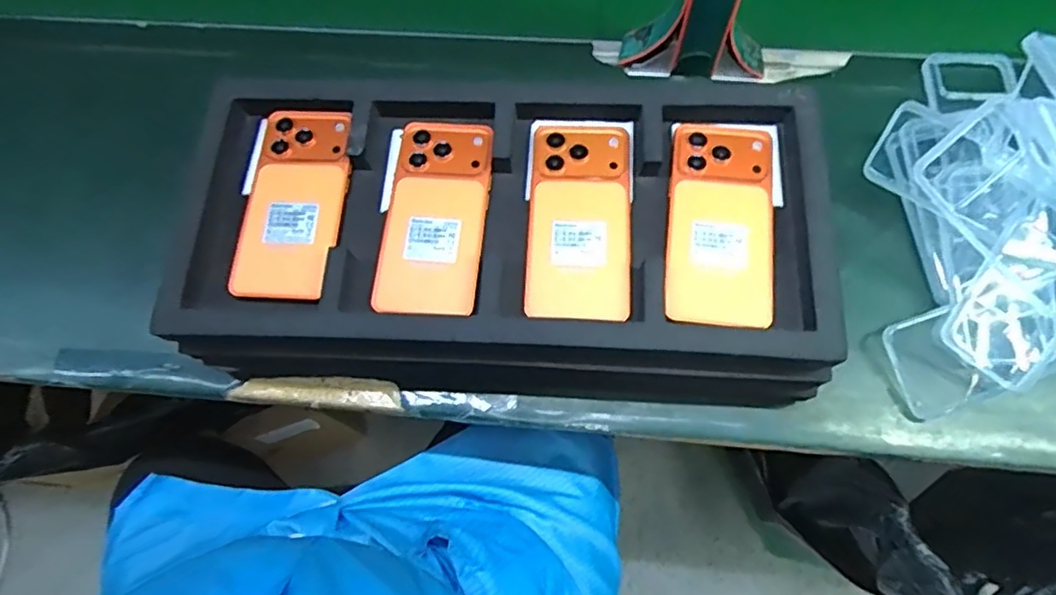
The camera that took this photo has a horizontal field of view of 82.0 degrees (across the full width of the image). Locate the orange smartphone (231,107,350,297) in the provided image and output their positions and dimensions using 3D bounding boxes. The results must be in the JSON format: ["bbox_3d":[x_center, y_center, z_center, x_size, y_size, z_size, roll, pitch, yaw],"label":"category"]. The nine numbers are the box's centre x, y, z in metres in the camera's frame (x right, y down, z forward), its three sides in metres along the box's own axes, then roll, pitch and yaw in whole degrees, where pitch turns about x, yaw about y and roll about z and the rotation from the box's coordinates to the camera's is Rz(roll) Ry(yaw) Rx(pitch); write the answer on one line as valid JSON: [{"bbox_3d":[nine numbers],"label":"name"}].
[{"bbox_3d":[-0.180,-0.075,0.470,0.076,0.010,0.157,-1,69,7],"label":"orange smartphone"}]

